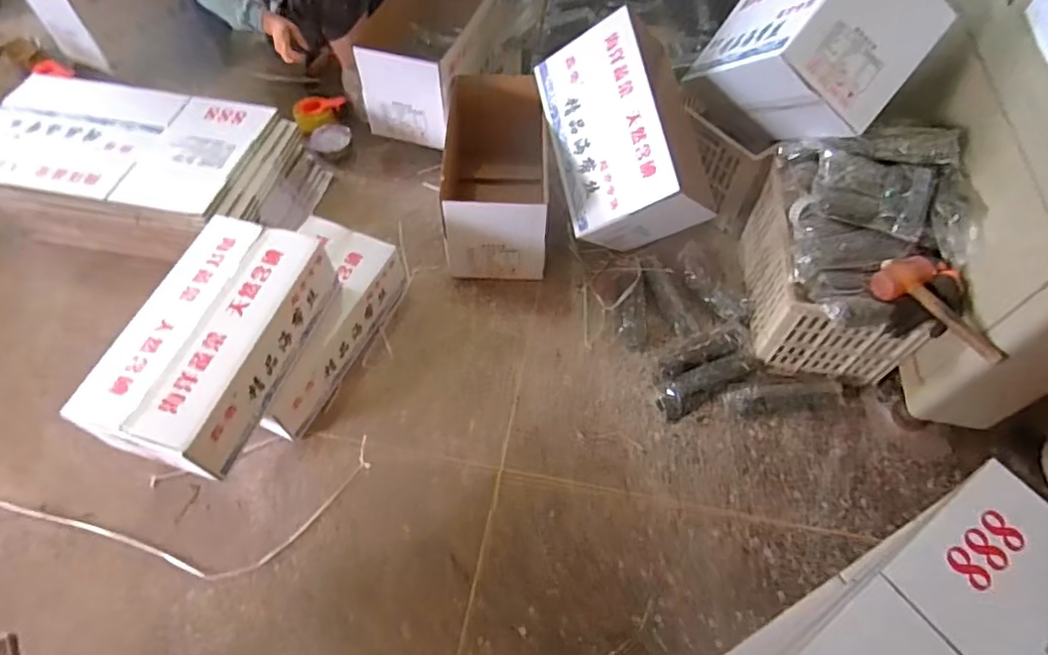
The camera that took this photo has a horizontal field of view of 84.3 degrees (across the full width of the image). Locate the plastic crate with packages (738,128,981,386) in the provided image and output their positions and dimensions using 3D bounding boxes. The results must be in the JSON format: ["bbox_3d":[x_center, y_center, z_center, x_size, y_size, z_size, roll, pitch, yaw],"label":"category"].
[{"bbox_3d":[0.828,-0.193,1.489,0.358,0.483,0.502,9,57,5],"label":"plastic crate with packages"}]

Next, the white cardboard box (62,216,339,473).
[{"bbox_3d":[-0.666,0.021,1.263,0.301,0.149,0.553,14,57,8],"label":"white cardboard box"}]

